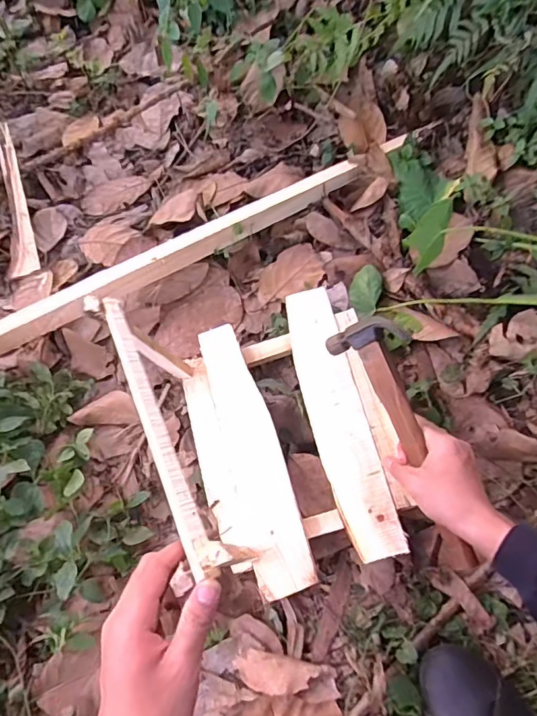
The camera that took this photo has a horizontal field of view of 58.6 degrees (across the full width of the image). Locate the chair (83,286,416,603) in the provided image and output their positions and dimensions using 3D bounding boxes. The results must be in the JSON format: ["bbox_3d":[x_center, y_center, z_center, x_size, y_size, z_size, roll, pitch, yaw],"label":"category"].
[{"bbox_3d":[0.011,0.053,0.511,0.271,0.255,0.350,-17,69,-7],"label":"chair"}]

